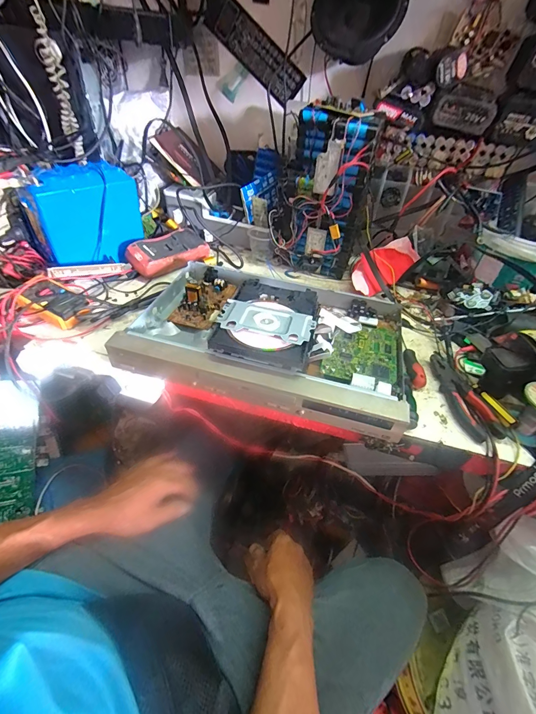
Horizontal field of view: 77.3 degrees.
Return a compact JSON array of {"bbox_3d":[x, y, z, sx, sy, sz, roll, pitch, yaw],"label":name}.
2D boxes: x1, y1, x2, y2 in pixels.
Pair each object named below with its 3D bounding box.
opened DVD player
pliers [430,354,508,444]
[{"bbox_3d":[0.006,-0.052,0.531,0.411,0.072,0.267,13,44,8],"label":"opened DVD player"},{"bbox_3d":[0.288,0.053,0.507,0.046,0.021,0.162,-5,45,-10],"label":"pliers"}]

